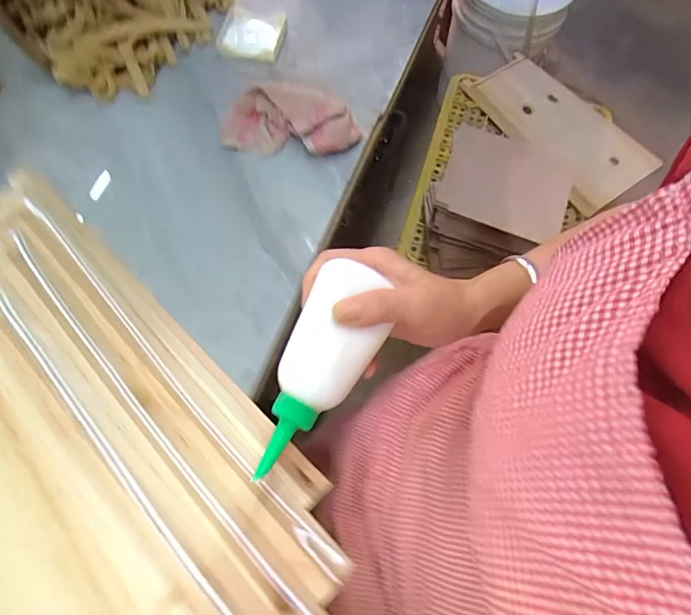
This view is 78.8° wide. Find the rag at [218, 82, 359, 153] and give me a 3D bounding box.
[{"bbox_3d":[-0.062,-0.206,0.463,0.153,0.038,0.070,8,68,1],"label":"rag"}]

